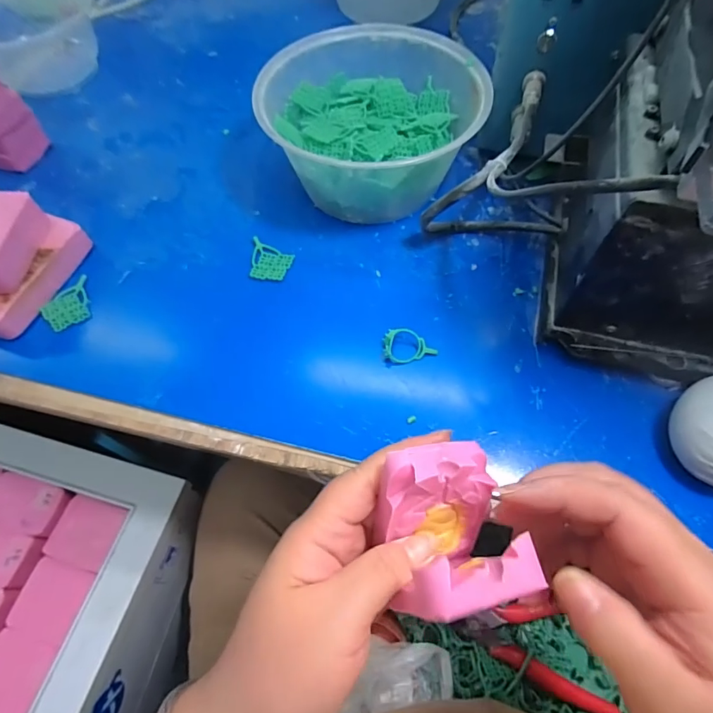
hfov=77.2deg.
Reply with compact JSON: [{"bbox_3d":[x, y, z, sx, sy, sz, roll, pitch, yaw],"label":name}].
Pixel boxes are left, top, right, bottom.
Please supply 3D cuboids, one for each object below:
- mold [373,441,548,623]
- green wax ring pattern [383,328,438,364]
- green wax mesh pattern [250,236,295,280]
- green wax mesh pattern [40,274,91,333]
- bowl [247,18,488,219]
[{"bbox_3d":[0.036,0.069,0.182,0.052,0.049,0.059,-15,63,-5],"label":"mold"},{"bbox_3d":[0.036,-0.008,0.301,0.035,0.006,0.023,-7,86,-3],"label":"green wax ring pattern"},{"bbox_3d":[-0.065,-0.075,0.342,0.032,0.004,0.037,3,63,4],"label":"green wax mesh pattern"},{"bbox_3d":[-0.210,-0.038,0.327,0.035,0.006,0.037,-35,67,-15],"label":"green wax mesh pattern"},{"bbox_3d":[0.012,-0.183,0.358,0.161,0.075,0.151,-1,63,2],"label":"bowl"}]

